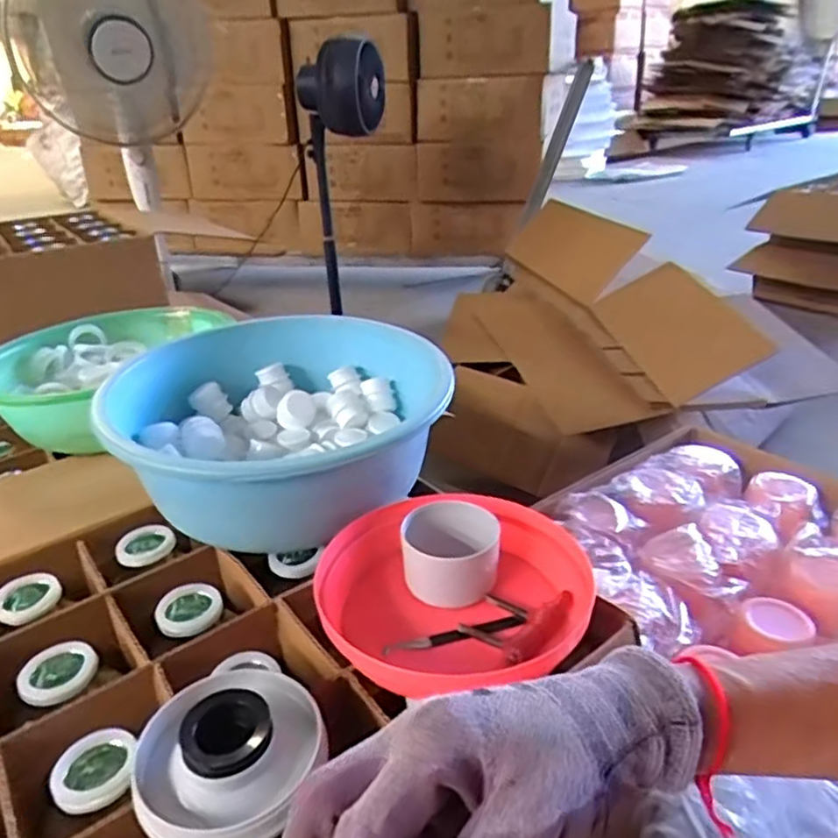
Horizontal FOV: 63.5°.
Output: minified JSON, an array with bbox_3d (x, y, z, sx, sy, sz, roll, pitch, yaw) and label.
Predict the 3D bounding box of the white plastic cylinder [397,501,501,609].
[{"bbox_3d":[0.029,0.122,0.629,0.090,0.054,0.090,0,27,6],"label":"white plastic cylinder"}]

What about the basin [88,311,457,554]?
[{"bbox_3d":[-0.146,0.003,0.782,0.343,0.132,0.343,-2,27,1],"label":"basin"}]

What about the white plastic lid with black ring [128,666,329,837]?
[{"bbox_3d":[-0.132,0.226,0.467,0.121,0.050,0.134,11,30,25],"label":"white plastic lid with black ring"}]

